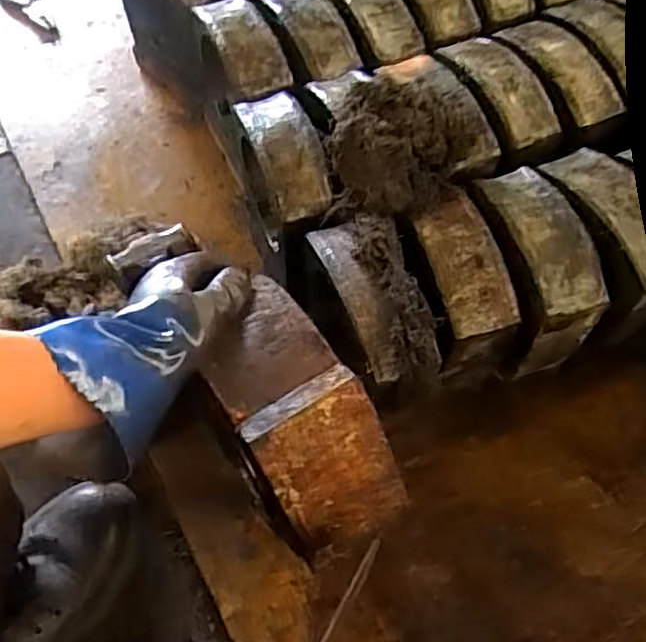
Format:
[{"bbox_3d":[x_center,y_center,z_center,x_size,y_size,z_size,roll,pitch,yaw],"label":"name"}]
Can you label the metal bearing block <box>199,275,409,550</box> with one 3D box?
[{"bbox_3d":[-0.017,0.066,0.477,0.085,0.064,0.195,-29,84,-12],"label":"metal bearing block"}]

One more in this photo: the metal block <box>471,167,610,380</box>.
[{"bbox_3d":[0.194,-0.049,0.641,0.075,0.128,0.163,-12,62,-7],"label":"metal block"}]

